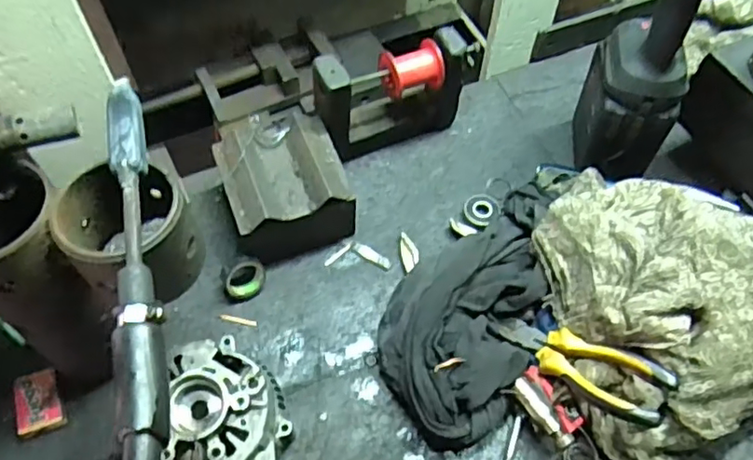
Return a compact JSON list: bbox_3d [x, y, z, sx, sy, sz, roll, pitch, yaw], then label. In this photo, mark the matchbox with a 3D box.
[{"bbox_3d":[-0.314,0.159,0.566,0.039,0.012,0.057,-20,60,-13],"label":"matchbox"}]

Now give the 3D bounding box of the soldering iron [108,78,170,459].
[{"bbox_3d":[-0.154,0.015,0.390,0.028,0.031,0.271,-10,58,-7],"label":"soldering iron"}]

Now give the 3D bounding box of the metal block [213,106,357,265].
[{"bbox_3d":[-0.095,-0.043,0.653,0.124,0.100,0.136,-16,59,-10],"label":"metal block"}]

